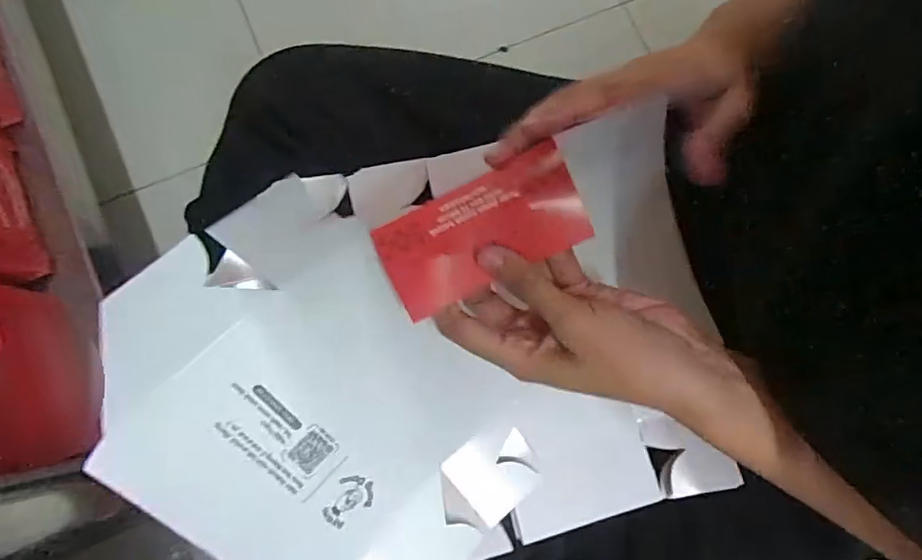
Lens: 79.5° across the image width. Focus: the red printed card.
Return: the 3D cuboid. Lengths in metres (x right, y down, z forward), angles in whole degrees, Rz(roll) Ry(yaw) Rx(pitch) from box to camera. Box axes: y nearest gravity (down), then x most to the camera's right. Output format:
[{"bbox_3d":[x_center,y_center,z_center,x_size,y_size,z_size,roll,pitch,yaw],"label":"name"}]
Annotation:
[{"bbox_3d":[0.010,-0.025,0.290,0.107,0.005,0.053,-26,98,5],"label":"red printed card"}]

